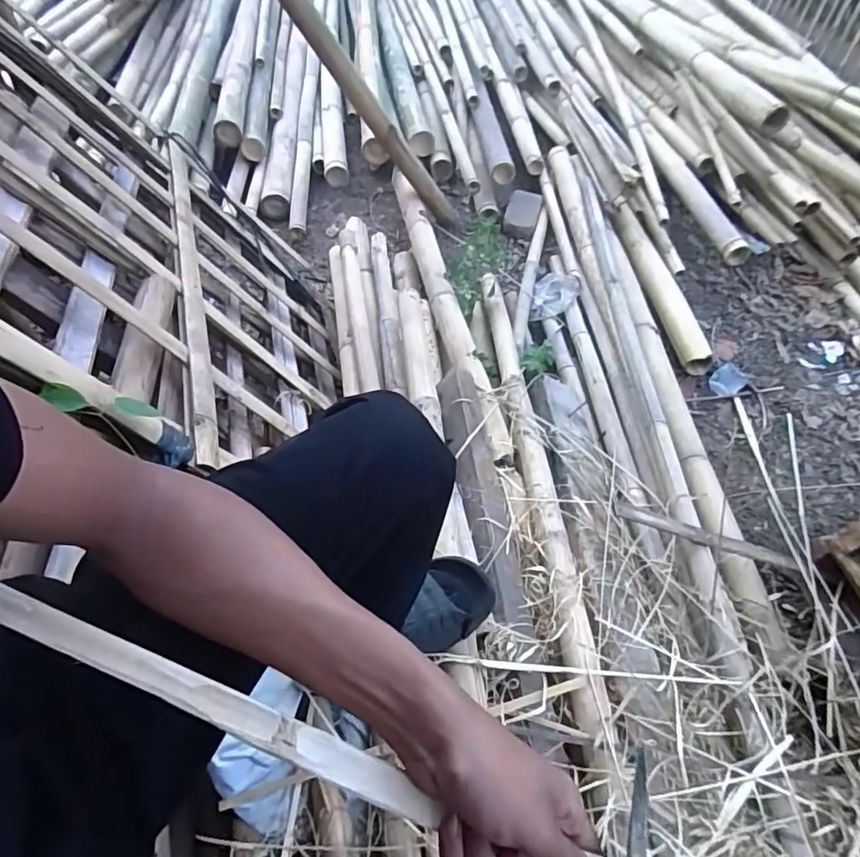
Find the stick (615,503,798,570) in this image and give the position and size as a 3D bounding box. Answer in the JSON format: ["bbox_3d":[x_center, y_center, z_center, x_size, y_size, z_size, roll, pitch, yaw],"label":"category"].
[{"bbox_3d":[0.475,0.184,0.911,0.358,0.027,0.030,18,53,-10],"label":"stick"}]

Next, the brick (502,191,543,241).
[{"bbox_3d":[0.299,-0.694,1.759,0.106,0.059,0.226,15,54,8],"label":"brick"}]

